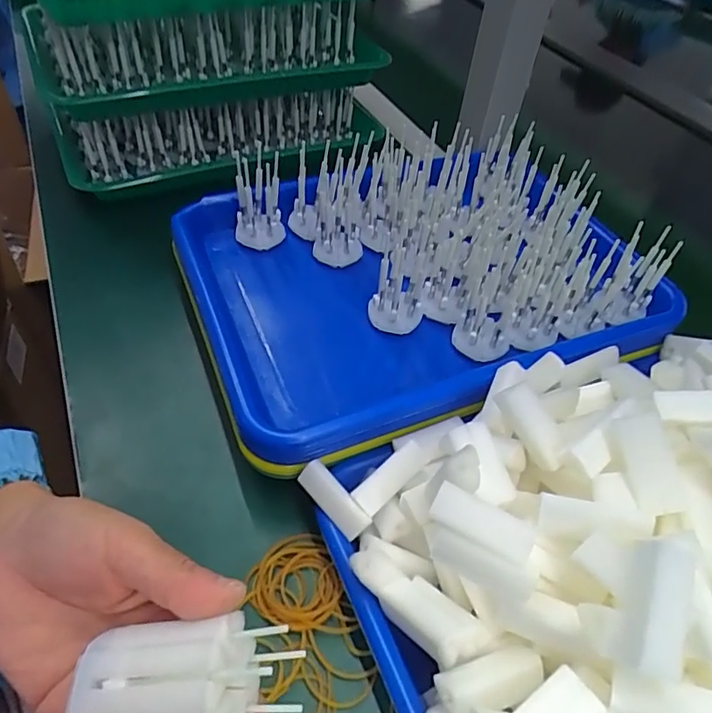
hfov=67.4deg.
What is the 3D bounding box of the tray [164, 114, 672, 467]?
[{"bbox_3d":[0.046,-0.073,0.396,0.323,0.066,0.247,-13,51,-18],"label":"tray"}]

